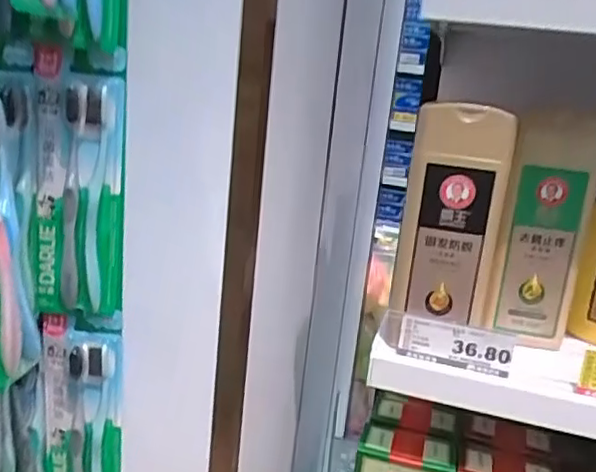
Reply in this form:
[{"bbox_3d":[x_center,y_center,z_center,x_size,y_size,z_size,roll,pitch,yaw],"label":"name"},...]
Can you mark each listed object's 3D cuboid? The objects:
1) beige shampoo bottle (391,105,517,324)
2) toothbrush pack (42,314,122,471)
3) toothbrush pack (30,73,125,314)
[{"bbox_3d":[0.133,-0.021,0.544,0.083,0.177,0.081,9,15,13],"label":"beige shampoo bottle"},{"bbox_3d":[-0.203,0.180,0.597,0.070,0.211,0.017,4,15,-7],"label":"toothbrush pack"},{"bbox_3d":[-0.183,-0.031,0.529,0.070,0.198,0.019,1,16,-15],"label":"toothbrush pack"}]

